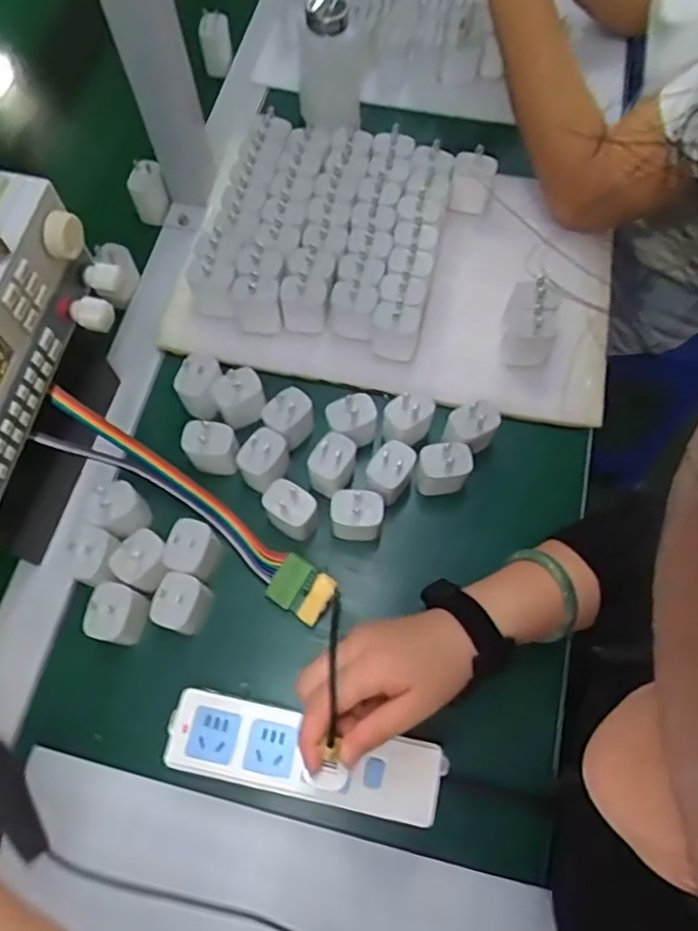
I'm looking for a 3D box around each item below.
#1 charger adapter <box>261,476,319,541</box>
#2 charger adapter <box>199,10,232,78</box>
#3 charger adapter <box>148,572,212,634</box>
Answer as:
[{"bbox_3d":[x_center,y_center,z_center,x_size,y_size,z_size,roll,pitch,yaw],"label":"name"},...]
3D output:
[{"bbox_3d":[-0.048,0.037,0.505,0.039,0.057,0.031,35,73,12],"label":"charger adapter"},{"bbox_3d":[-0.152,-0.482,0.712,0.035,0.072,0.018,4,69,1],"label":"charger adapter"},{"bbox_3d":[-0.128,0.107,0.483,0.029,0.065,0.041,19,70,7],"label":"charger adapter"}]

